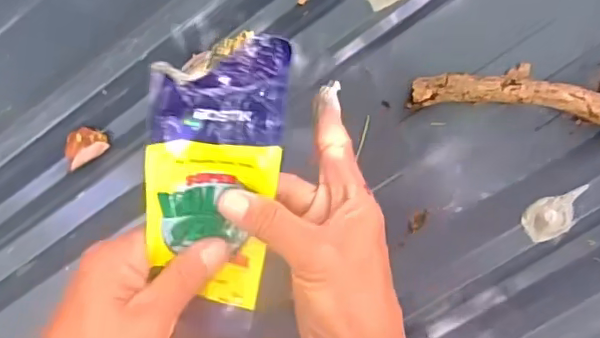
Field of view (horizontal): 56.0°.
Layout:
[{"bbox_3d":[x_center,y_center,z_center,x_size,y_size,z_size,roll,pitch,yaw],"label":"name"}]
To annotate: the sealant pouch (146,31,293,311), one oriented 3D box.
[{"bbox_3d":[-0.045,0.004,0.301,0.068,0.020,0.147,1,112,-17],"label":"sealant pouch"}]

